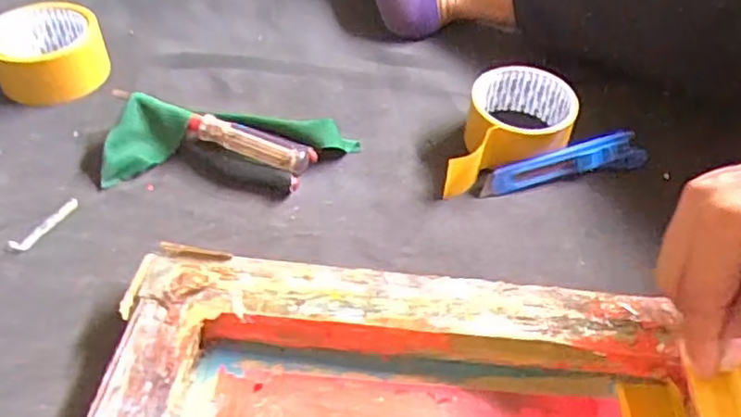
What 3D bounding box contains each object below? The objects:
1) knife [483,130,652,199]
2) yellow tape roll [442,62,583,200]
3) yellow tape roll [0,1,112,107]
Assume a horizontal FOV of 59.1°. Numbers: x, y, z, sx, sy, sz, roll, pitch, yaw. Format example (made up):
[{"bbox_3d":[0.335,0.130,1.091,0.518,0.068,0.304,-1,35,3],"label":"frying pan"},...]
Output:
[{"bbox_3d":[0.153,-0.035,0.517,0.136,0.036,0.017,-10,52,-11],"label":"knife"},{"bbox_3d":[0.115,-0.060,0.527,0.094,0.044,0.122,13,51,8],"label":"yellow tape roll"},{"bbox_3d":[-0.280,-0.136,0.572,0.093,0.049,0.093,1,50,-2],"label":"yellow tape roll"}]

